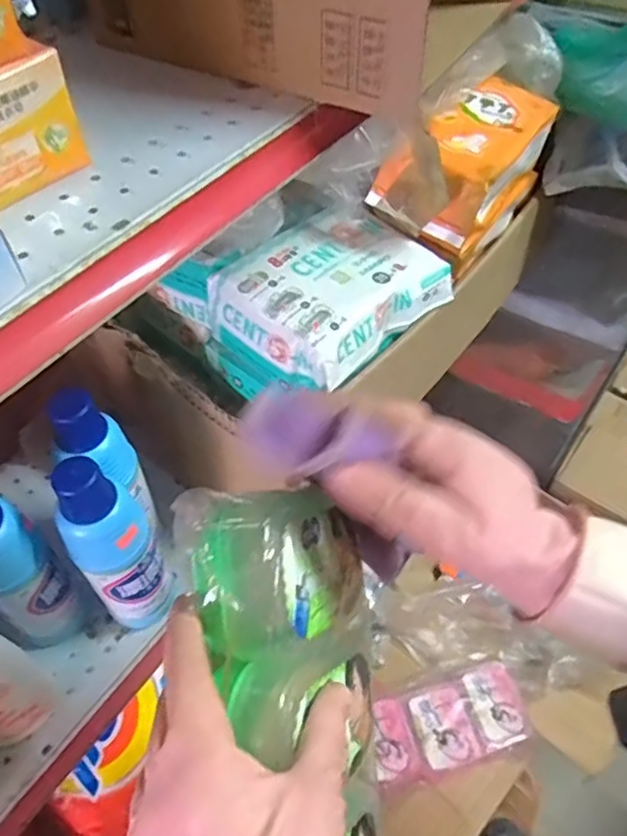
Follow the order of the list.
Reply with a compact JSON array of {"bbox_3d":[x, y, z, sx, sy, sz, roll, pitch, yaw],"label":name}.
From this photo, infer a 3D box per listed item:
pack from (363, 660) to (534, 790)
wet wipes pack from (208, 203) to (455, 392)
[{"bbox_3d":[0.171,0.407,0.829,0.219,0.053,0.108,-13,53,-11],"label":"pack"},{"bbox_3d":[0.018,-0.116,0.557,0.137,0.046,0.181,37,60,24],"label":"wet wipes pack"}]

